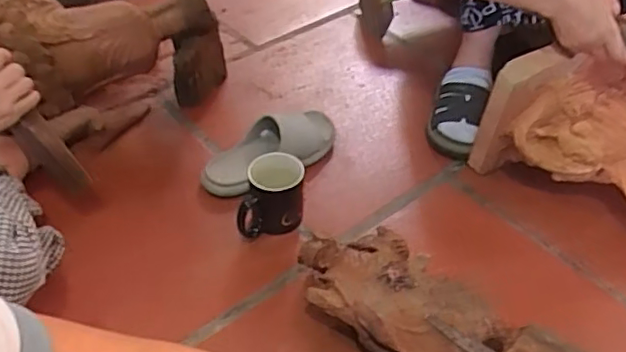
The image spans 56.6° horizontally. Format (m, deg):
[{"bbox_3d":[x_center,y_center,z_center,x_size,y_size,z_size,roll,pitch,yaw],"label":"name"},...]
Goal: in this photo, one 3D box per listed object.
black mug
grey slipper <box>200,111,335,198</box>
[{"bbox_3d":[-0.061,0.031,0.869,0.095,0.097,0.094,0,44,1],"label":"black mug"},{"bbox_3d":[-0.069,-0.043,0.963,0.237,0.084,0.139,-19,46,-17],"label":"grey slipper"}]

